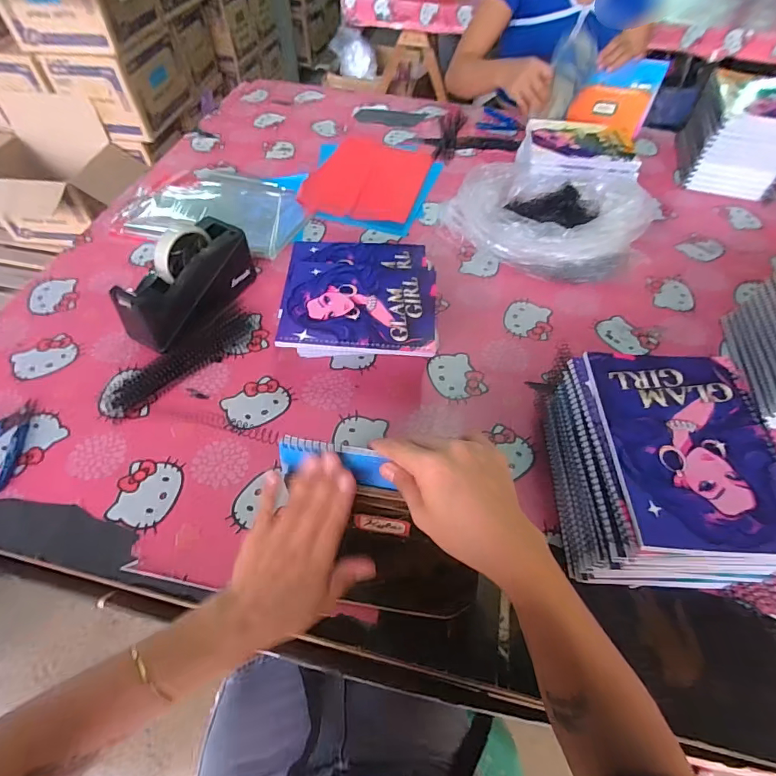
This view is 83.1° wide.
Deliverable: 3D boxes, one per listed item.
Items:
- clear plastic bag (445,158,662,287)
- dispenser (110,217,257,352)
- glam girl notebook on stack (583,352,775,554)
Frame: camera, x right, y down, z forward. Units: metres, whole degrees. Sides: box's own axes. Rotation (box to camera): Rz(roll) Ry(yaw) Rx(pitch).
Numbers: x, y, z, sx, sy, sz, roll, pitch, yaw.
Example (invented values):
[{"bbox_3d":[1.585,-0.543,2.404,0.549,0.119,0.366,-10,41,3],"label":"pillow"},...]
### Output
[{"bbox_3d":[0.296,-0.316,0.763,0.315,0.110,0.297,-28,61,-21],"label":"clear plastic bag"},{"bbox_3d":[-0.285,-0.154,0.625,0.079,0.109,0.204,24,57,13],"label":"dispenser"},{"bbox_3d":[0.268,0.045,0.389,0.145,0.011,0.191,3,55,-1],"label":"glam girl notebook on stack"}]

